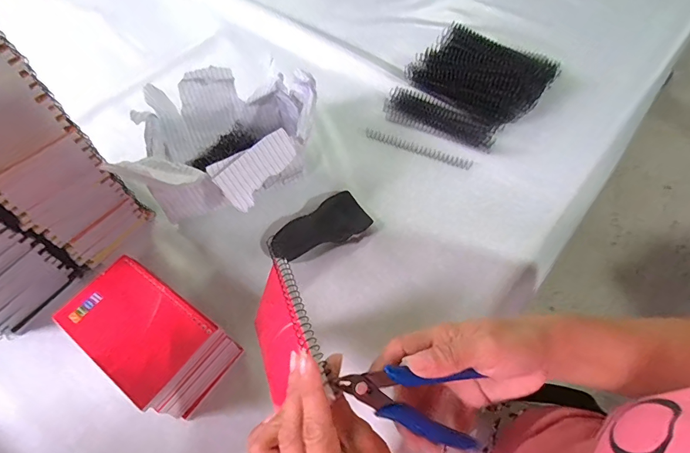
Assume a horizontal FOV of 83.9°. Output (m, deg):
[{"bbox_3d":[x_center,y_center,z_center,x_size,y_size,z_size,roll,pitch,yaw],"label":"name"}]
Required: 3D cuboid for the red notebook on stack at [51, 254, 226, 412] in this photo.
[{"bbox_3d":[-0.190,0.088,0.347,0.139,0.009,0.083,30,63,20],"label":"red notebook on stack"}]

